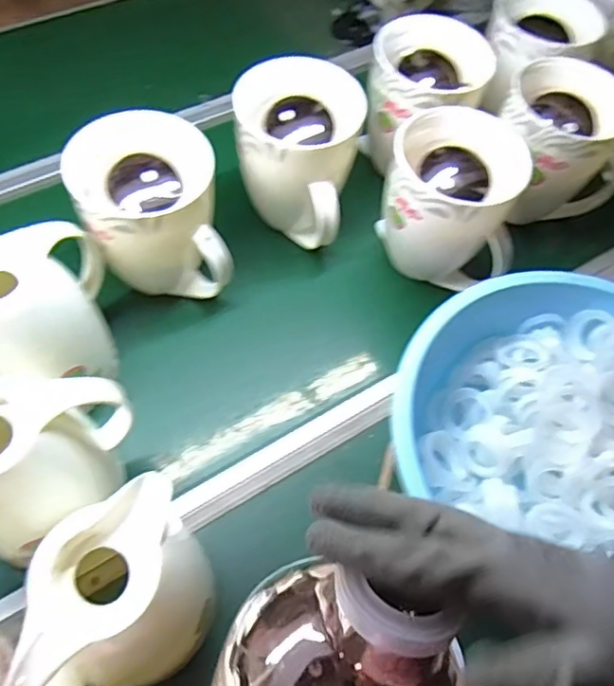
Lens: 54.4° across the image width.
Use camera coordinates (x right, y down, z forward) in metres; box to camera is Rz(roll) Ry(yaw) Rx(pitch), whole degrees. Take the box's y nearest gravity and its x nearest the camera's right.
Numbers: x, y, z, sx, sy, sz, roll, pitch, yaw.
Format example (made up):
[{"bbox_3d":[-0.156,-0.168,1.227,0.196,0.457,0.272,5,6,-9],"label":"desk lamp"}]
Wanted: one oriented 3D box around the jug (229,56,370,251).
[{"bbox_3d":[-0.016,-0.232,0.752,0.140,0.189,0.132,2,59,-3],"label":"jug"}]

